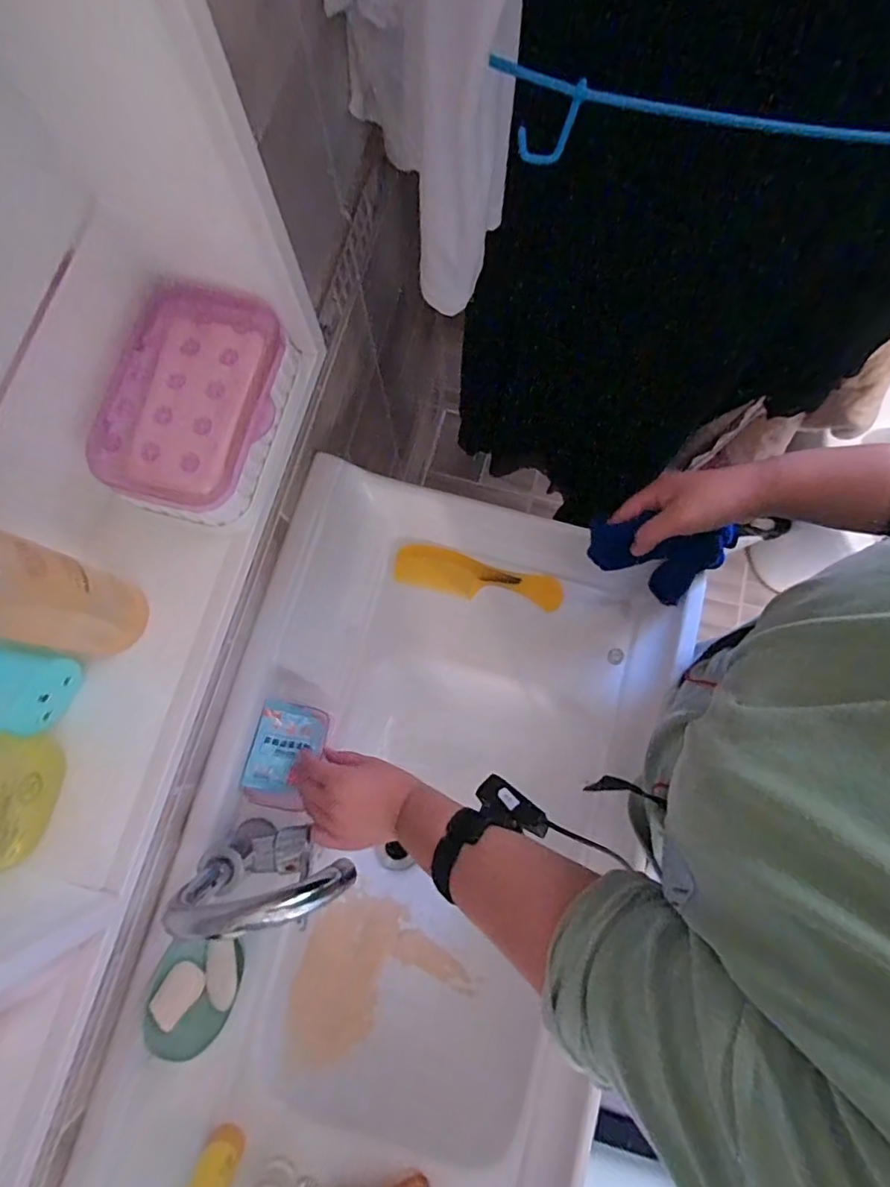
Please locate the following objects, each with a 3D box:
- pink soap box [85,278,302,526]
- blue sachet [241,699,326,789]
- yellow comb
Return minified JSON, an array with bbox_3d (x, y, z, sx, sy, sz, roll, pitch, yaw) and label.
[{"bbox_3d":[-0.133,-0.103,0.291,0.078,0.040,0.128,18,79,4],"label":"pink soap box"},{"bbox_3d":[-0.176,0.171,0.602,0.072,0.008,0.090,18,78,-20],"label":"blue sachet"},{"bbox_3d":[0.041,-0.018,0.659,0.201,0.008,0.051,13,81,0],"label":"yellow comb"}]

